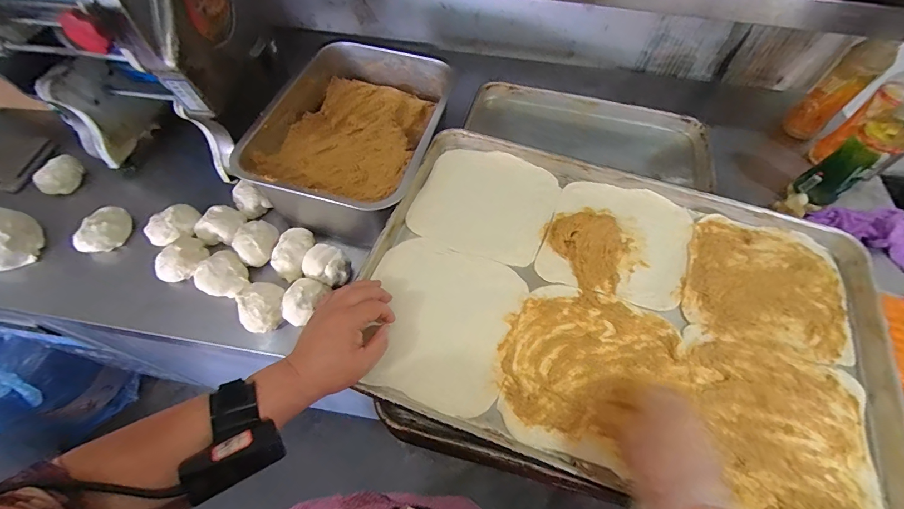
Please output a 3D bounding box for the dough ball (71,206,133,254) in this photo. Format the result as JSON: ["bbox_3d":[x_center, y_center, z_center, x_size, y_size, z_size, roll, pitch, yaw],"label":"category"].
[{"bbox_3d":[-0.570,-0.040,0.629,0.054,0.038,0.078,9,60,4],"label":"dough ball"}]

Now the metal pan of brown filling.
[{"bbox_3d":[-0.156,-0.190,0.664,0.264,0.149,0.353,14,60,7],"label":"metal pan of brown filling"}]

